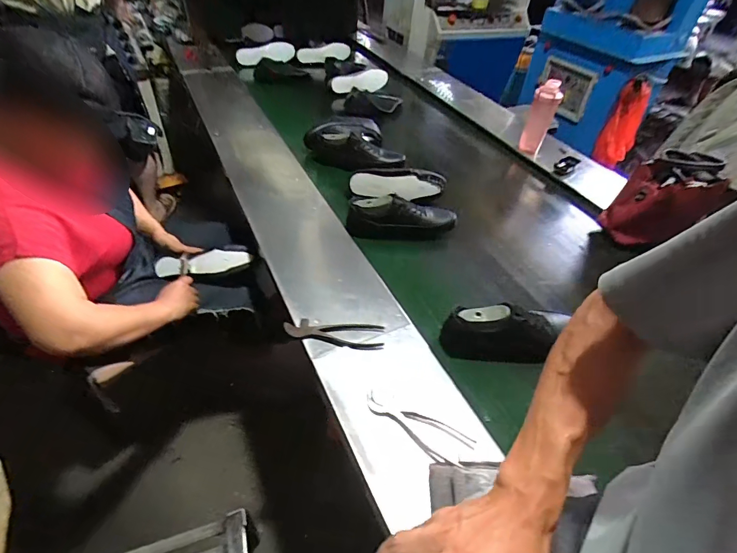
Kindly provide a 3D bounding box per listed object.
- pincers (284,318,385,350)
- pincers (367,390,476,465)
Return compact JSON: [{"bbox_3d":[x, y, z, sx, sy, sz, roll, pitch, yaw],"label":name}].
[{"bbox_3d":[-0.069,0.110,0.795,0.198,0.011,0.062,5,44,-1],"label":"pincers"},{"bbox_3d":[0.079,0.249,0.669,0.190,0.010,0.061,26,47,20],"label":"pincers"}]

